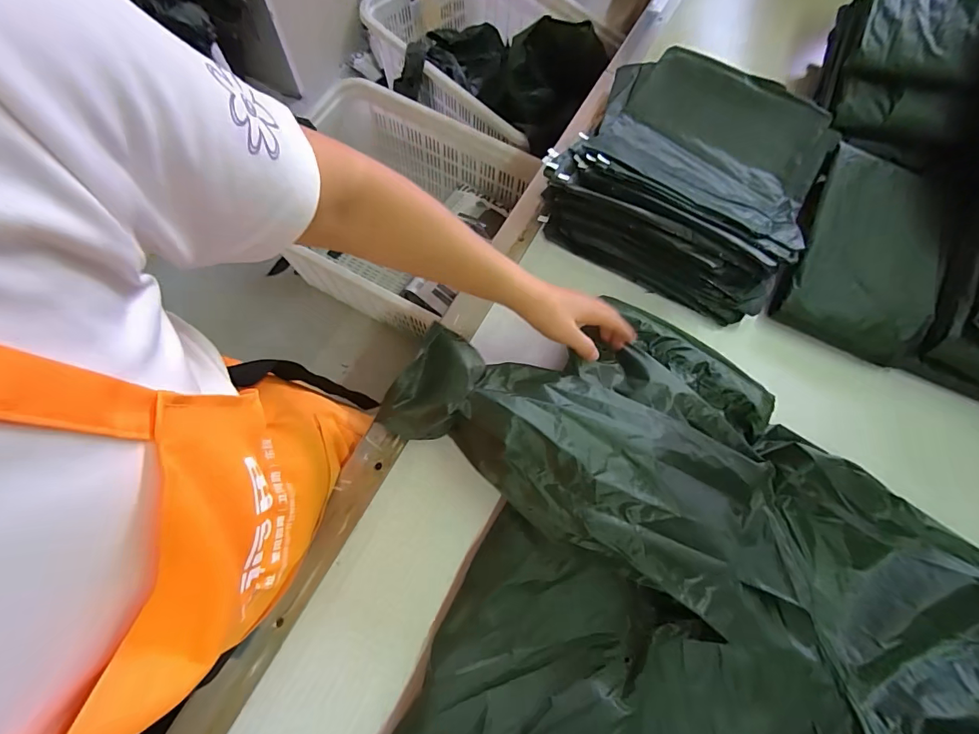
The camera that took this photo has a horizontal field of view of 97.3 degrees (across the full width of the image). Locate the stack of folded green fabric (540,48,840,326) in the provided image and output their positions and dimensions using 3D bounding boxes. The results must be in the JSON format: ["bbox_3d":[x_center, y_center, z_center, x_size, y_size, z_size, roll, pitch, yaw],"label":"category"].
[{"bbox_3d":[0.298,-0.299,0.626,0.337,0.079,0.404,29,71,8],"label":"stack of folded green fabric"}]

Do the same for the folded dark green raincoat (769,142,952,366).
[{"bbox_3d":[0.521,-0.163,0.600,0.174,0.046,0.285,27,72,8],"label":"folded dark green raincoat"}]

